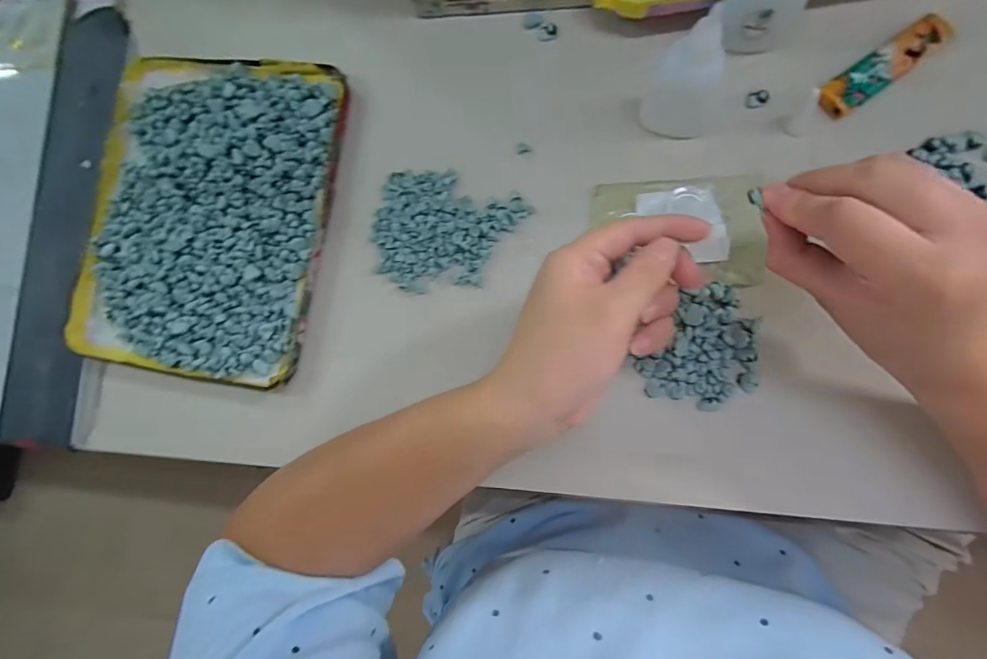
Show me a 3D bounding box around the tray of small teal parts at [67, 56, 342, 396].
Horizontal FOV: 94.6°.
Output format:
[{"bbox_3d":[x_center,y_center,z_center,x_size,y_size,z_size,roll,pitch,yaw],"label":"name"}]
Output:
[{"bbox_3d":[-0.221,-0.088,0.346,0.194,0.021,0.240,9,88,10],"label":"tray of small teal parts"}]

